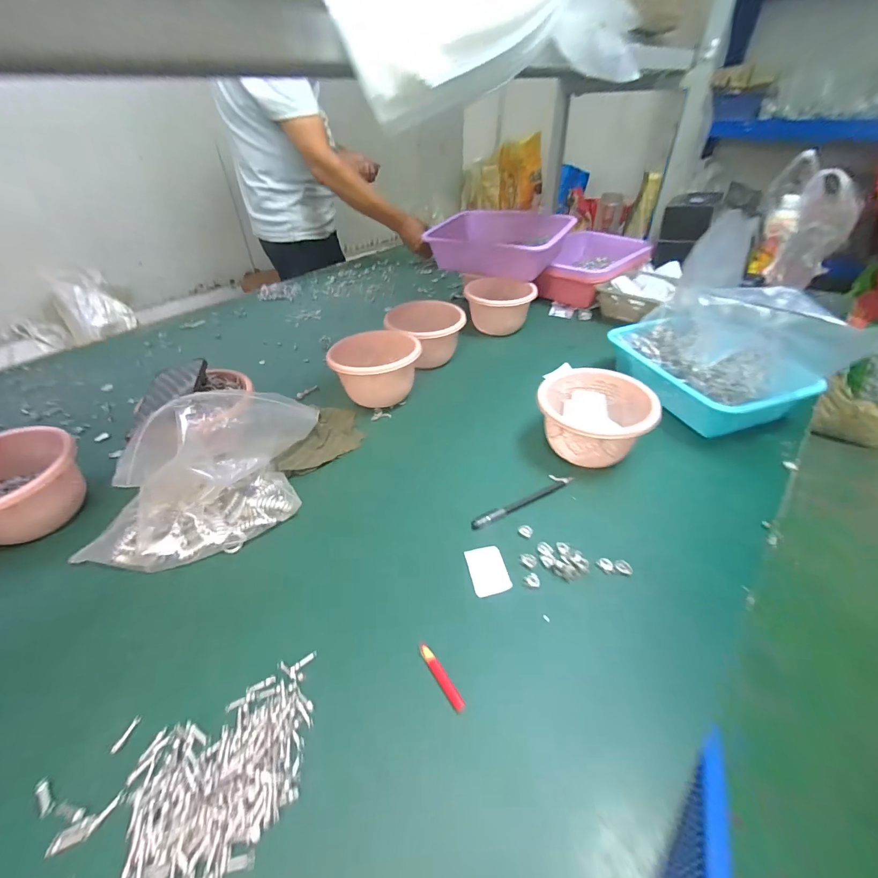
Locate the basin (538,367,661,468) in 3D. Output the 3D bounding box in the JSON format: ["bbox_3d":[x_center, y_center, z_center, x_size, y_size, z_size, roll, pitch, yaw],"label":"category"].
[{"bbox_3d":[0.212,-0.026,0.558,0.128,0.087,0.140,-1,41,1],"label":"basin"}]

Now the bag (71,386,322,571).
[{"bbox_3d":[-0.273,0.037,0.466,0.291,0.145,0.130,-30,48,-28],"label":"bag"}]

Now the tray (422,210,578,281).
[{"bbox_3d":[0.128,-0.444,0.896,0.294,0.093,0.174,21,46,24],"label":"tray"}]

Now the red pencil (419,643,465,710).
[{"bbox_3d":[0.002,0.212,0.358,0.010,0.005,0.063,-25,46,-24],"label":"red pencil"}]

